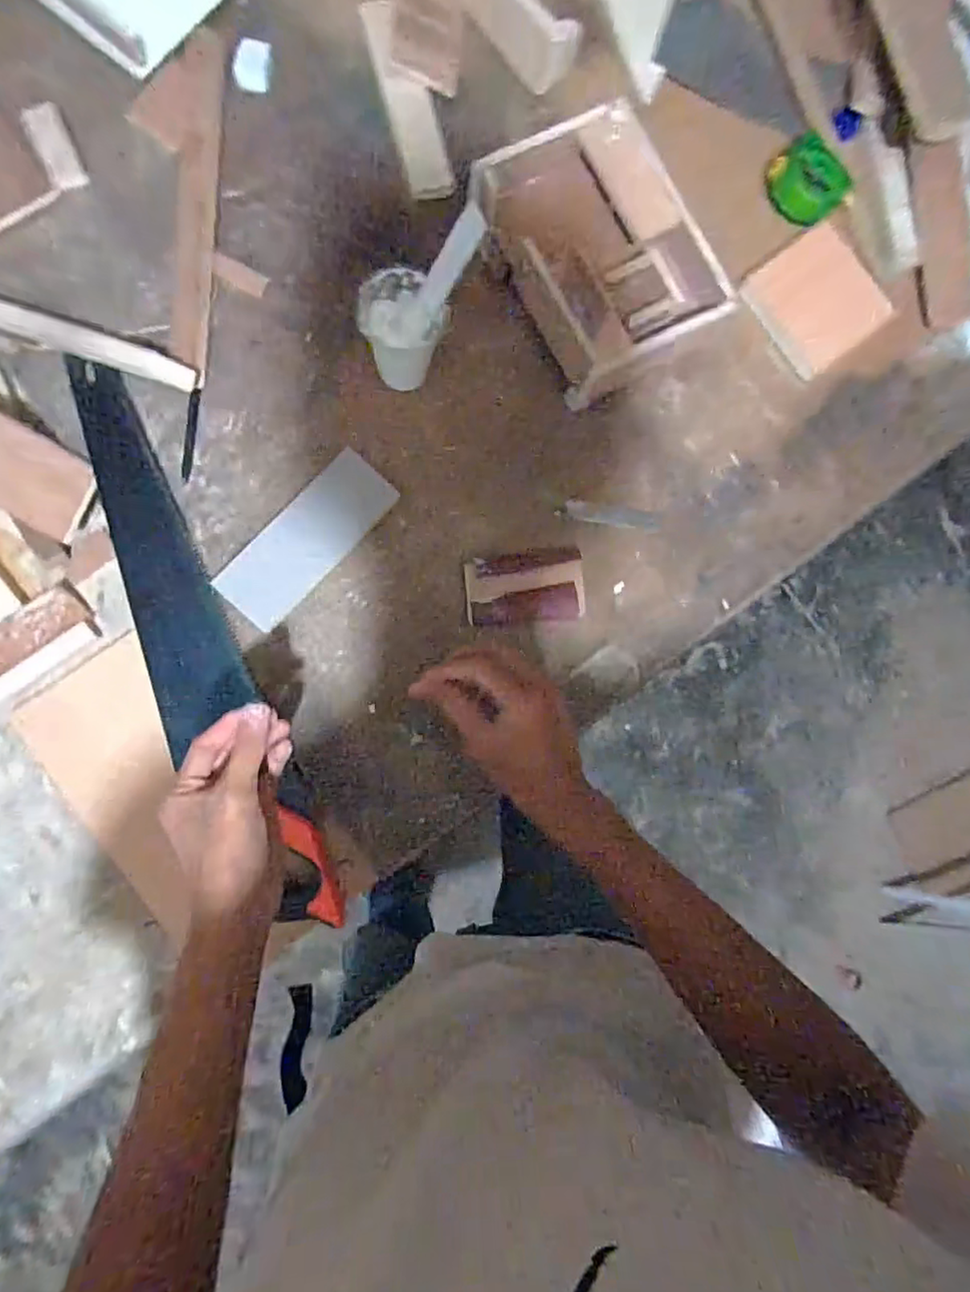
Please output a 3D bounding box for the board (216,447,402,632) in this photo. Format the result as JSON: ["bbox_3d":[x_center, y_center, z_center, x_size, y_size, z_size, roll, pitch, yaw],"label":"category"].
[{"bbox_3d":[-0.155,-0.094,0.560,0.064,0.012,0.166,42,83,-2],"label":"board"}]

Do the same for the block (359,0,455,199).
[{"bbox_3d":[-0.071,-0.509,0.595,0.042,0.005,0.183,-16,88,-7],"label":"block"}]

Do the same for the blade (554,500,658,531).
[{"bbox_3d":[0.117,-0.122,0.600,0.100,0.004,0.018,8,88,-10],"label":"blade"}]

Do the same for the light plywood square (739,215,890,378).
[{"bbox_3d":[0.322,-0.337,0.616,0.103,0.017,0.114,-40,94,-4],"label":"light plywood square"}]

